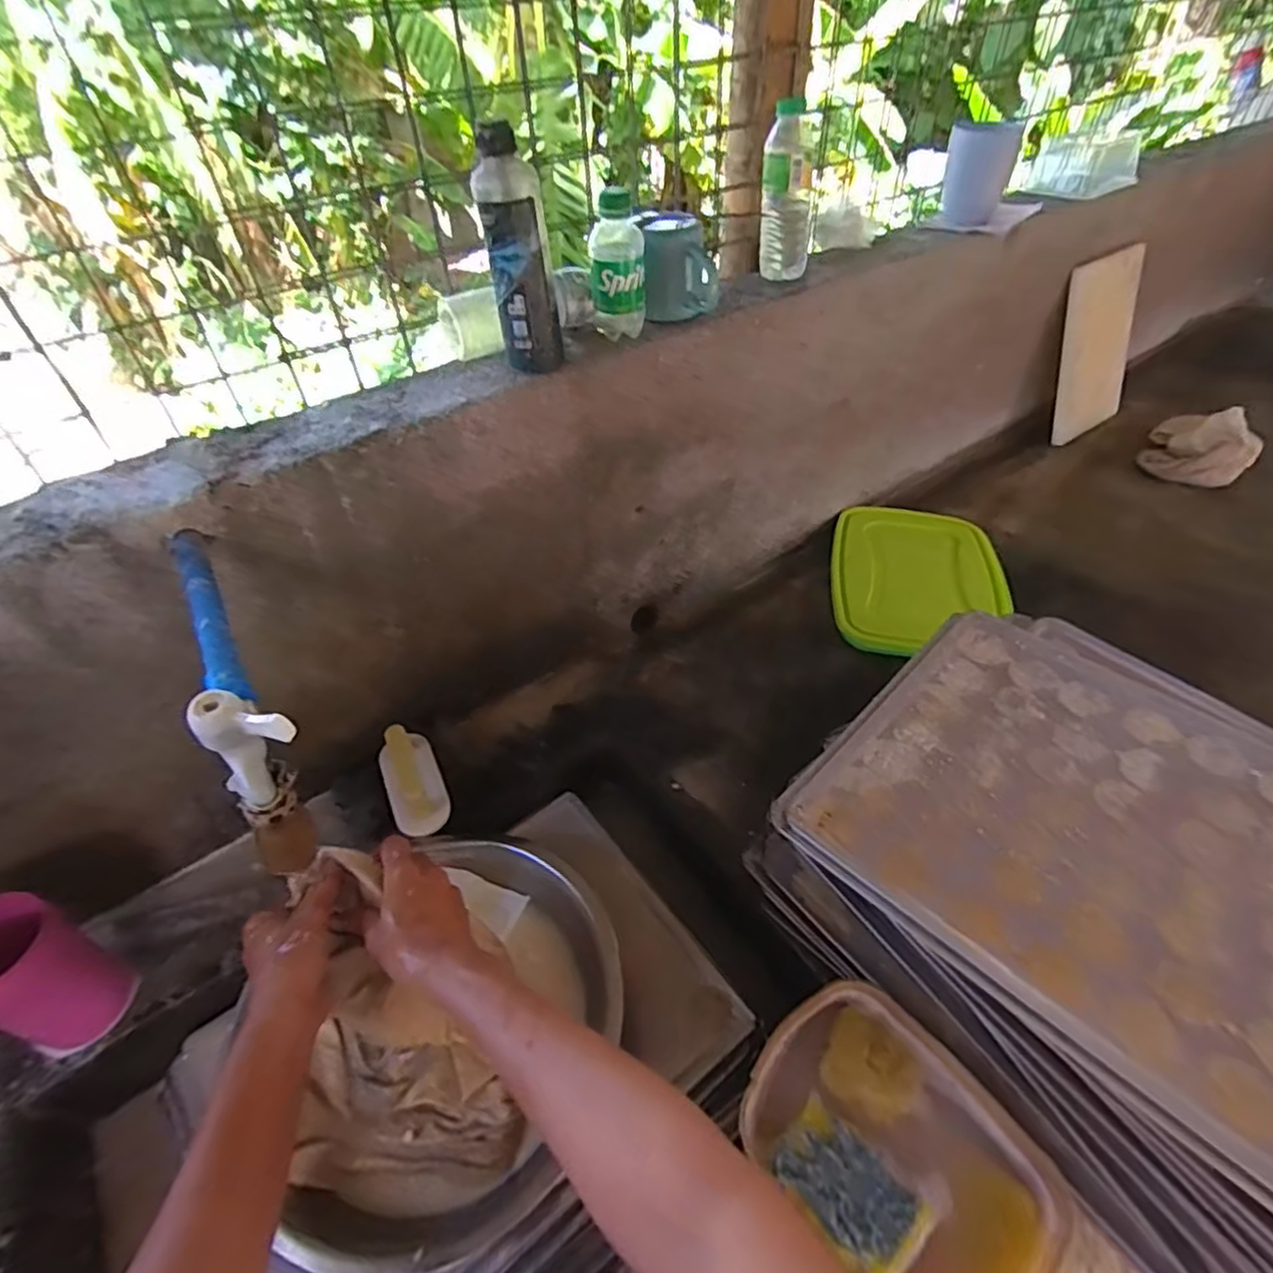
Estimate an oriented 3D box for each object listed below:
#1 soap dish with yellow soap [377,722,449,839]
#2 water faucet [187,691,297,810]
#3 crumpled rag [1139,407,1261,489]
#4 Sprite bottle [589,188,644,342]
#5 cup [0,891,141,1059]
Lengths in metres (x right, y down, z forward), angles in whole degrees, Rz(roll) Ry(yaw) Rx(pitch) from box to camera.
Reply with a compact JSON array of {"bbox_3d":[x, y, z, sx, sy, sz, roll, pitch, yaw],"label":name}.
[{"bbox_3d":[-0.246,0.157,0.734,0.060,0.052,0.125,-22,62,-17],"label":"soap dish with yellow soap"},{"bbox_3d":[-0.223,0.072,0.394,0.051,0.076,0.032,18,49,20],"label":"water faucet"},{"bbox_3d":[0.953,-0.324,1.130,0.151,0.086,0.152,30,54,28],"label":"crumpled rag"},{"bbox_3d":[-0.019,-0.357,0.651,0.052,0.121,0.050,-6,45,-3],"label":"Sprite bottle"},{"bbox_3d":[-0.515,0.293,0.578,0.084,0.129,0.085,19,50,21],"label":"cup"}]

